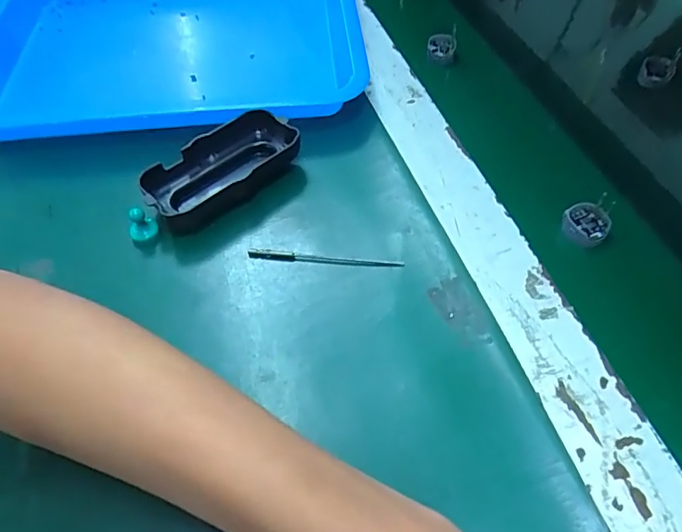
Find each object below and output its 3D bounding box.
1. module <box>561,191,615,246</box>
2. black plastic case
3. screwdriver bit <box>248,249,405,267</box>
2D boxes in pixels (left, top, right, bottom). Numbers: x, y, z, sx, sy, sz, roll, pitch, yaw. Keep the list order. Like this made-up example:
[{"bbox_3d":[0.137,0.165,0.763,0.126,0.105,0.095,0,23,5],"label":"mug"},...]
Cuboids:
[{"bbox_3d":[0.166,-0.032,0.337,0.028,0.011,0.034,30,81,23],"label":"module"},{"bbox_3d":[-0.082,-0.067,0.354,0.110,0.029,0.055,-37,61,-23],"label":"black plastic case"},{"bbox_3d":[-0.010,-0.005,0.321,0.098,0.004,0.007,5,54,5],"label":"screwdriver bit"}]

